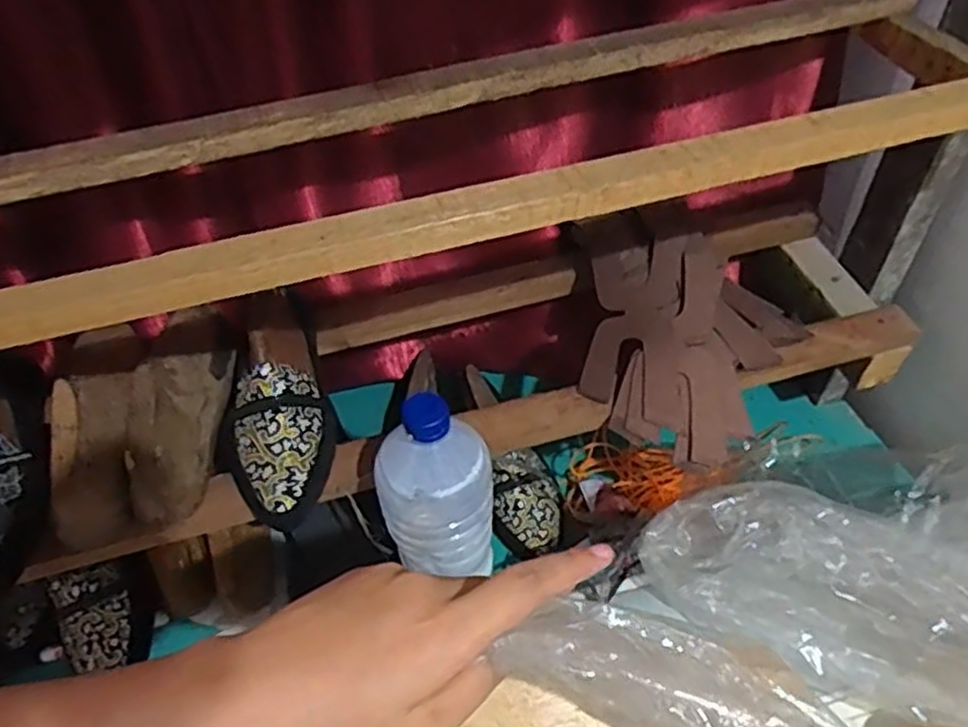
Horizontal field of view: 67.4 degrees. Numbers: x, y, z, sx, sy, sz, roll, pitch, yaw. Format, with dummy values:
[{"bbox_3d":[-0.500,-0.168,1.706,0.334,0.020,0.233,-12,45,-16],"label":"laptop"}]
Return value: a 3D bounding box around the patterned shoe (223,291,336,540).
[{"bbox_3d":[-0.169,0.041,0.582,0.083,0.063,0.193,-8,66,-4],"label":"patterned shoe"}]

